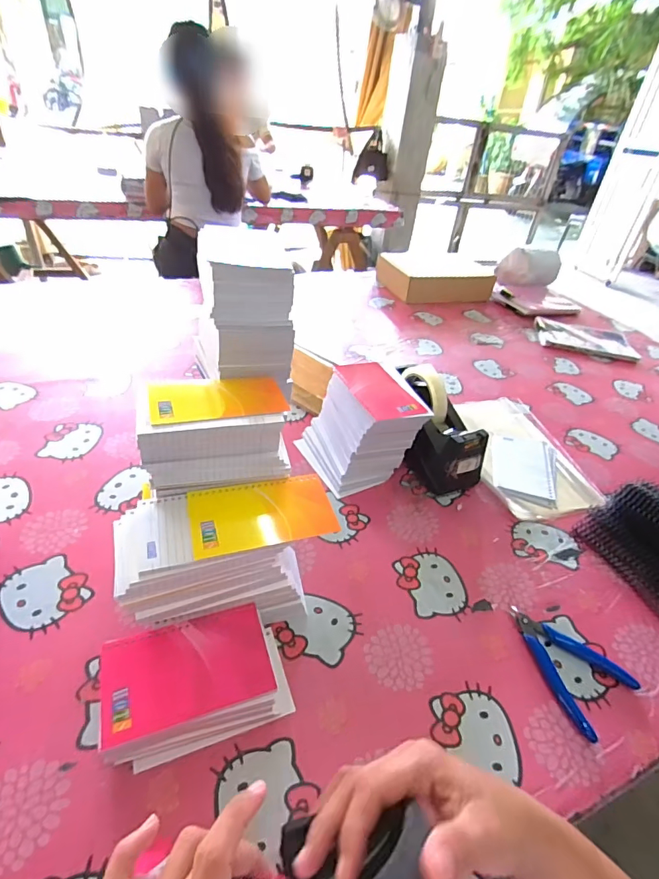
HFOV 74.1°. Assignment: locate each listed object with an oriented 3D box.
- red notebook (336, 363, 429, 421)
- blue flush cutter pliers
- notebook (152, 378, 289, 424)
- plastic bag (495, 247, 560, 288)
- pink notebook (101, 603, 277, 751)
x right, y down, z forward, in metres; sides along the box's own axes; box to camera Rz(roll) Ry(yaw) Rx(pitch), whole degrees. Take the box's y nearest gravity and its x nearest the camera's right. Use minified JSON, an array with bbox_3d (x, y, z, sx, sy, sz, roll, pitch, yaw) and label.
[{"bbox_3d":[0.066,-0.071,0.600,0.082,0.007,0.133,-10,41,-21],"label":"red notebook"},{"bbox_3d":[0.228,0.219,0.432,0.081,0.012,0.112,-22,47,-32],"label":"blue flush cutter pliers"},{"bbox_3d":[-0.111,-0.042,0.438,0.129,0.004,0.074,-7,41,-18],"label":"notebook"},{"bbox_3d":[0.606,-0.526,1.322,0.194,0.098,0.083,-8,41,-19],"label":"plastic bag"},{"bbox_3d":[-0.118,0.189,0.364,0.128,0.009,0.078,-9,41,-20],"label":"pink notebook"}]

